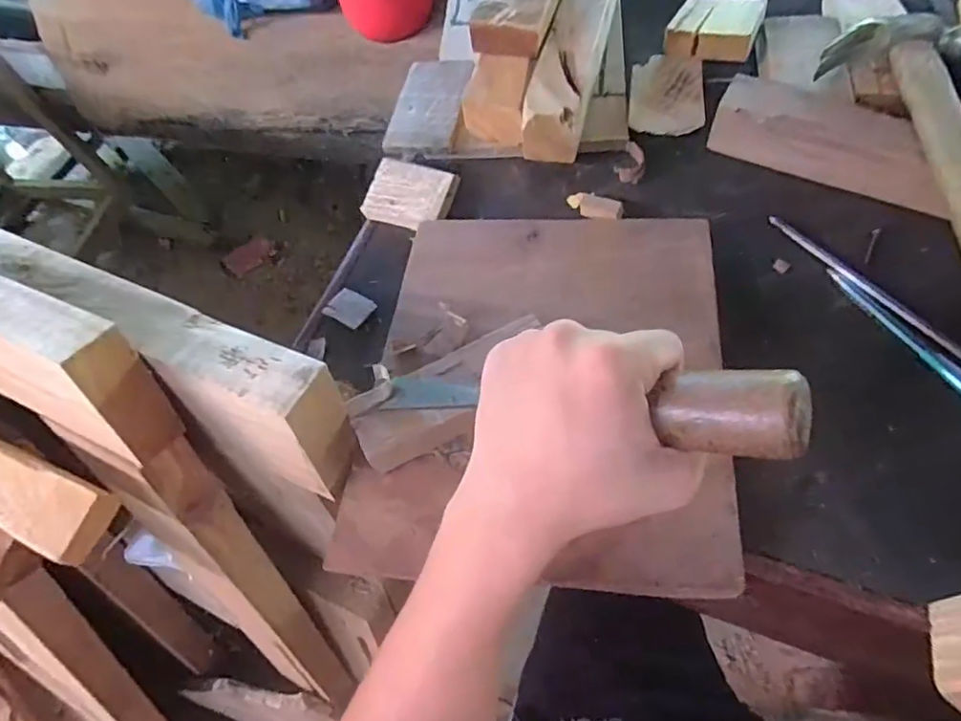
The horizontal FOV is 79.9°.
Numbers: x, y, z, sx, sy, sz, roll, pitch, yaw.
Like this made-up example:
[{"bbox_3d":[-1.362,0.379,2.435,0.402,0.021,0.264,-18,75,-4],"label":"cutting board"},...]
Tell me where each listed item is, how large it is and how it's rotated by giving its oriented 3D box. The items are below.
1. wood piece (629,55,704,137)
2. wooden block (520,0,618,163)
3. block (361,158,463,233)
[{"bbox_3d":[0.158,-0.225,0.486,0.058,0.012,0.088,5,63,10],"label":"wood piece"},{"bbox_3d":[0.092,-0.297,0.511,0.047,0.050,0.295,11,64,13],"label":"wooden block"},{"bbox_3d":[-0.059,-0.137,0.475,0.072,0.013,0.060,17,65,16],"label":"block"}]

